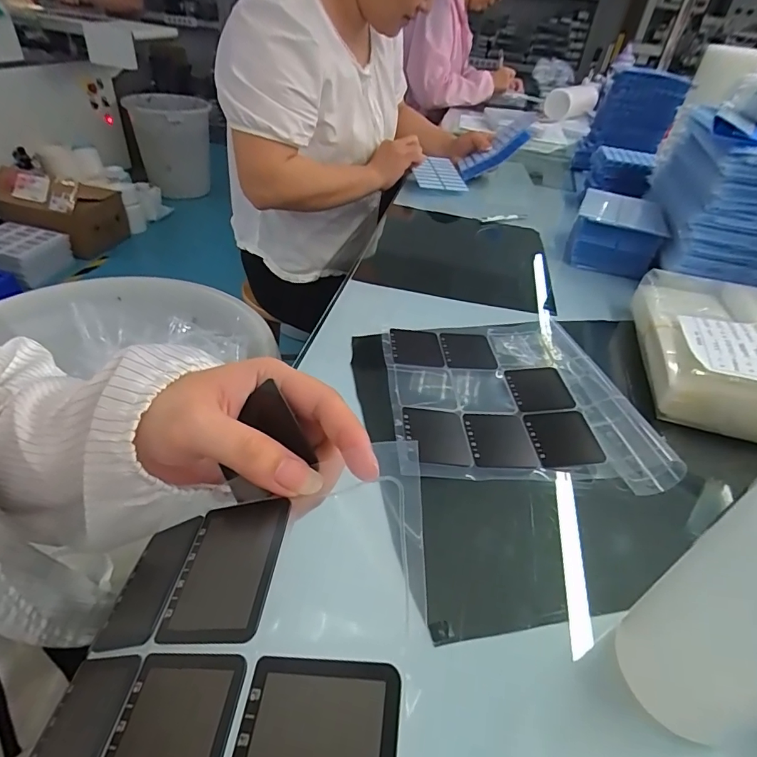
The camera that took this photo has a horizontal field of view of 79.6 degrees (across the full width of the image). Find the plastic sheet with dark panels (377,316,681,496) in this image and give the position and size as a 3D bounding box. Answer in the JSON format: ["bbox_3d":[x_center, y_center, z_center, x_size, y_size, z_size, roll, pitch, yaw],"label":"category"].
[{"bbox_3d":[0.118,0.011,0.407,0.211,0.014,0.196,1,40,-5],"label":"plastic sheet with dark panels"}]

